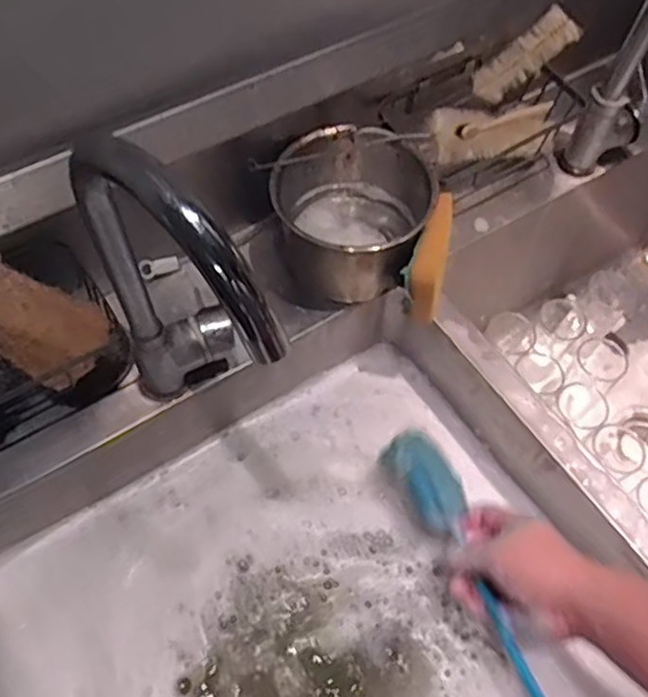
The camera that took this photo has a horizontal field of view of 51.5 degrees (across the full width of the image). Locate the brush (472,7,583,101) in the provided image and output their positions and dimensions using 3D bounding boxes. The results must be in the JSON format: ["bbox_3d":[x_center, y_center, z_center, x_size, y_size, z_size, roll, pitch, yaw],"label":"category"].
[{"bbox_3d":[0.215,-0.313,0.723,0.124,0.023,0.040,-40,67,-2],"label":"brush"}]

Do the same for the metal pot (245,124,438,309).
[{"bbox_3d":[0.022,-0.127,0.672,0.141,0.121,0.154,1,59,-1],"label":"metal pot"}]

